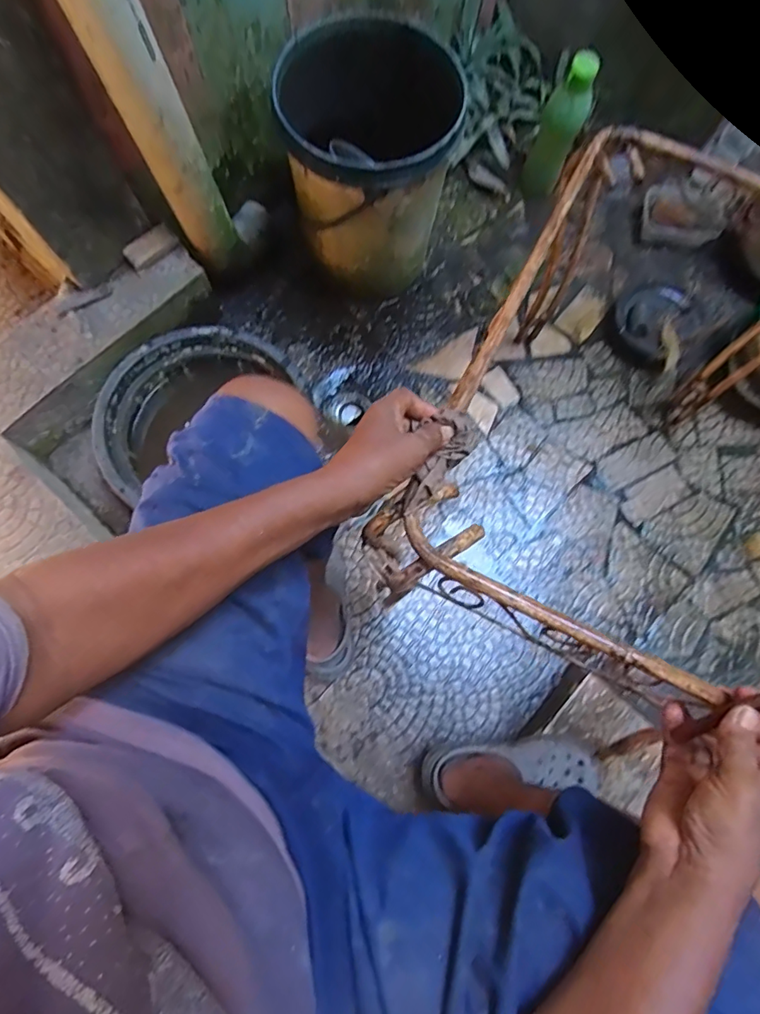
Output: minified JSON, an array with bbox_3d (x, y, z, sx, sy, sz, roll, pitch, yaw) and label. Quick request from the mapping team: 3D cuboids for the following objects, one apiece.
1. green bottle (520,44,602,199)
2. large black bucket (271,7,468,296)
[{"bbox_3d":[0.372,-0.782,1.043,0.088,0.261,0.099,21,75,4],"label":"green bottle"},{"bbox_3d":[-0.014,-0.590,0.919,0.284,0.352,0.267,0,74,-1],"label":"large black bucket"}]

